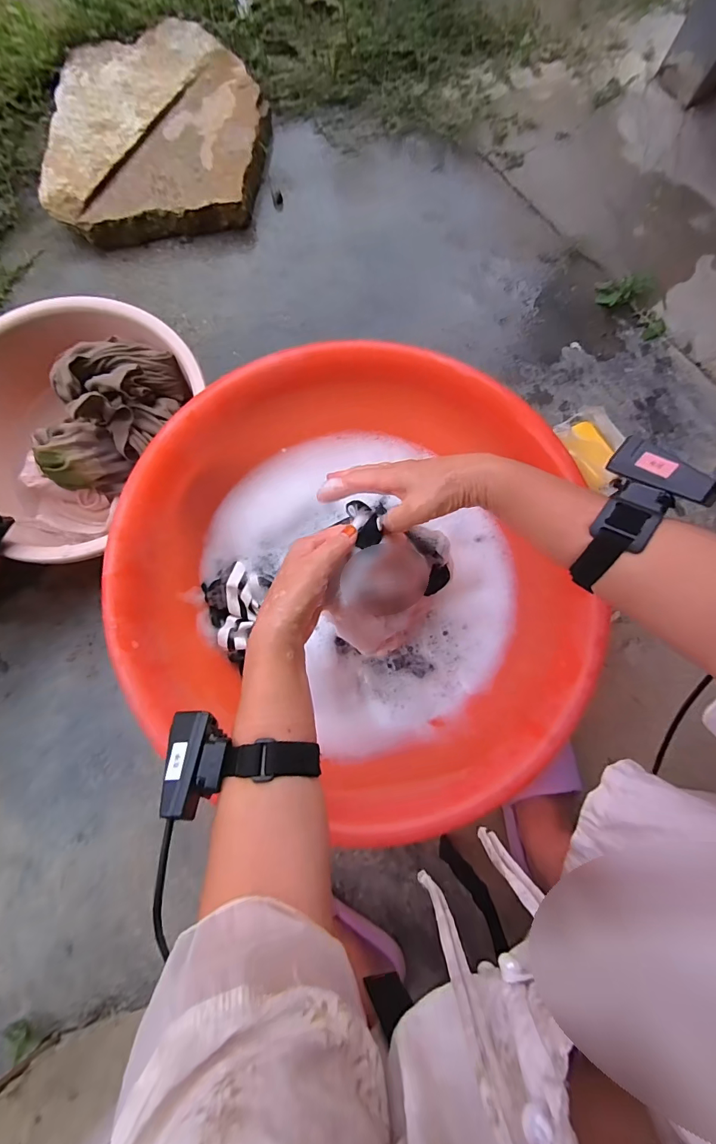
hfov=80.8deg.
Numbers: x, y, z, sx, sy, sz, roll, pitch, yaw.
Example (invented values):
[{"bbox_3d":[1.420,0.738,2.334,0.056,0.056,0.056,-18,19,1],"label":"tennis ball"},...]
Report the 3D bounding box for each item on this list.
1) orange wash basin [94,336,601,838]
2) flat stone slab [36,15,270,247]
[{"bbox_3d":[0.004,-0.009,0.506,0.497,0.222,0.479,0,82,0],"label":"orange wash basin"},{"bbox_3d":[-0.348,-0.786,0.748,0.360,0.053,0.452,-4,79,0],"label":"flat stone slab"}]

